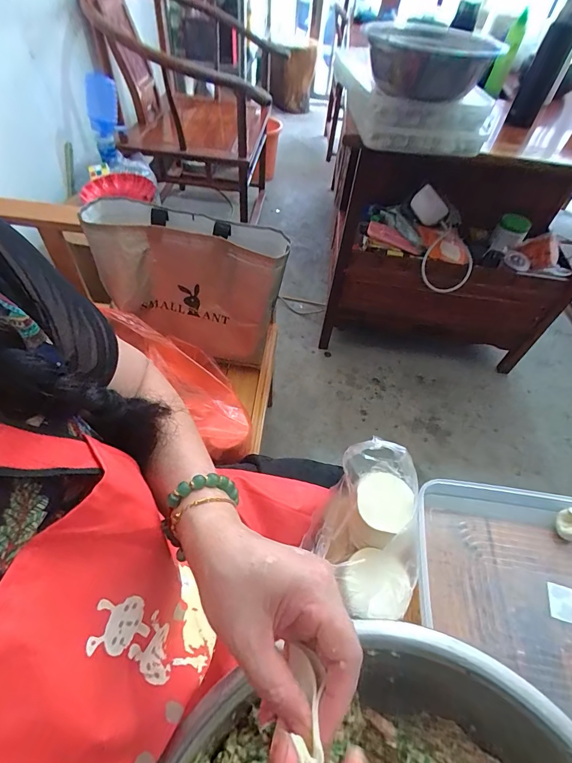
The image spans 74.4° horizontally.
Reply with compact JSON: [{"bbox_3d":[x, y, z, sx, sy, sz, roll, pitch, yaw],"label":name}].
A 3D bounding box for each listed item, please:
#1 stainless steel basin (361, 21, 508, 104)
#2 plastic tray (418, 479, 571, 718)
[{"bbox_3d":[0.241,-0.562,0.667,0.232,0.097,0.248,17,54,8],"label":"stainless steel basin"},{"bbox_3d":[0.336,0.262,0.442,0.365,0.043,0.251,9,53,2],"label":"plastic tray"}]

